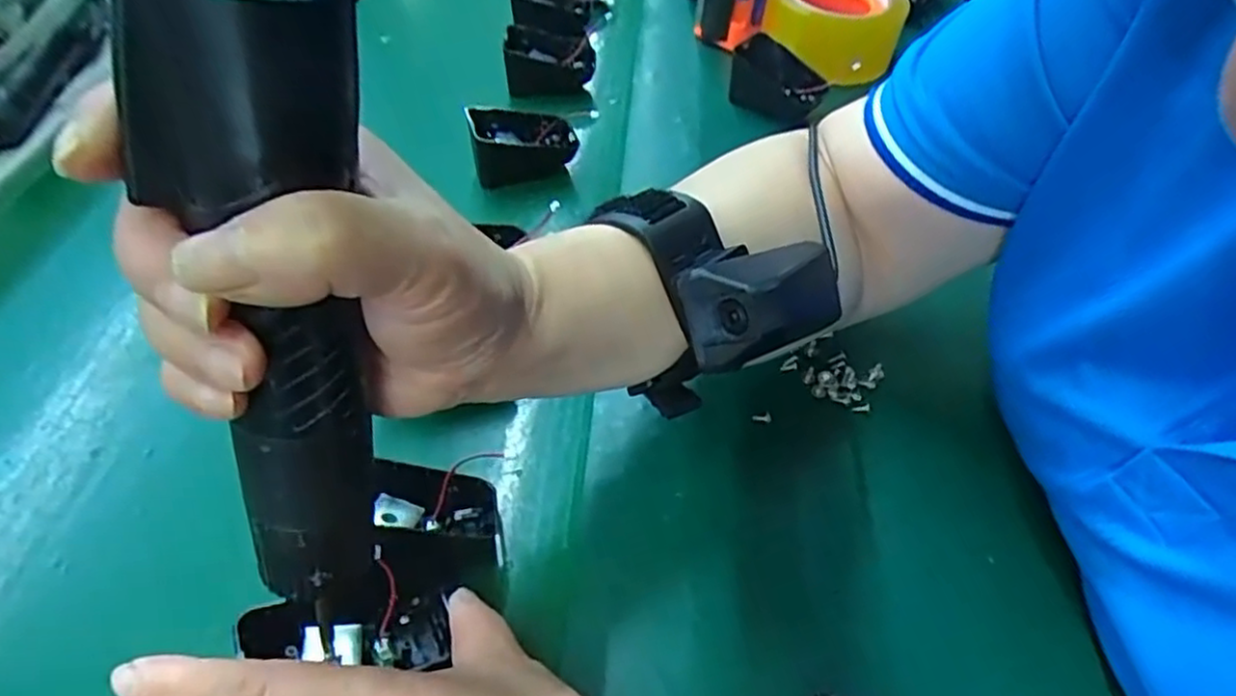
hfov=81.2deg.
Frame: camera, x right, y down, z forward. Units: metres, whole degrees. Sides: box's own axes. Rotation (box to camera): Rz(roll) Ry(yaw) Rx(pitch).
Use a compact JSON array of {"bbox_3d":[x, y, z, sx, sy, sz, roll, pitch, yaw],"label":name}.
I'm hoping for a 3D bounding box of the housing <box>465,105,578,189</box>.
[{"bbox_3d":[-0.061,-0.134,0.475,0.068,0.045,0.046,-10,47,-9],"label":"housing"}]

